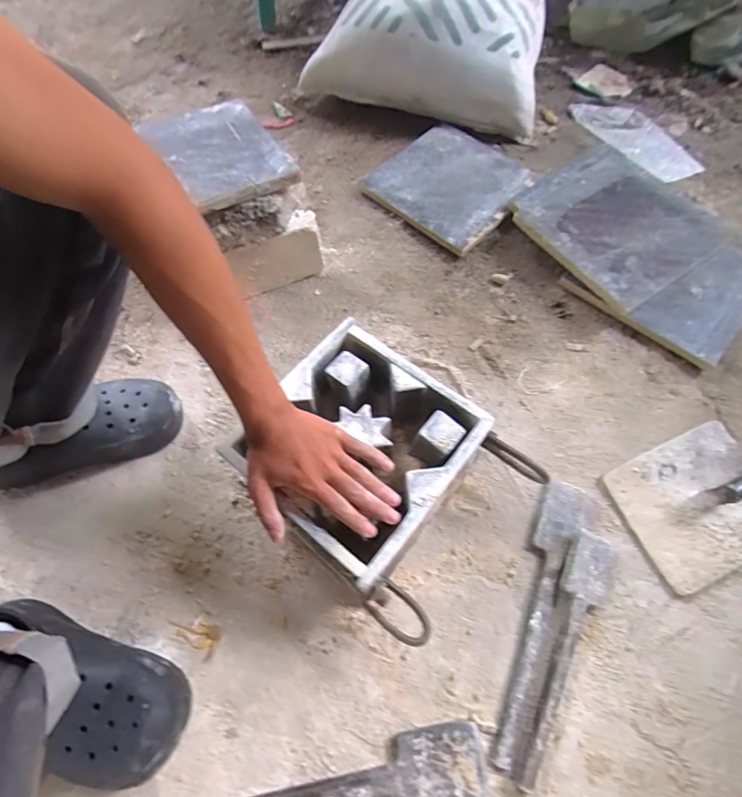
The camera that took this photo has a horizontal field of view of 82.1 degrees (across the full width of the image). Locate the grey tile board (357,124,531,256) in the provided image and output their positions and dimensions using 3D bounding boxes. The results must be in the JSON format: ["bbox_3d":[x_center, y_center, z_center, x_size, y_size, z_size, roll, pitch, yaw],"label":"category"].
[{"bbox_3d":[0.148,-0.412,0.802,0.247,0.020,0.260,38,75,14],"label":"grey tile board"}]

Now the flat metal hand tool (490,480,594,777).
[{"bbox_3d":[0.204,0.255,0.511,0.064,0.016,0.322,21,67,10],"label":"flat metal hand tool"}]

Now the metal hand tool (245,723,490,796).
[{"bbox_3d":[-0.051,0.412,0.435,0.346,0.024,0.074,-9,65,-4],"label":"metal hand tool"}]

